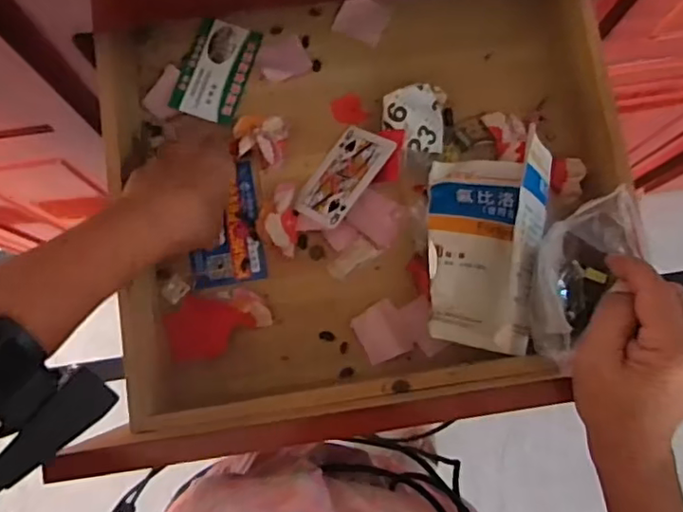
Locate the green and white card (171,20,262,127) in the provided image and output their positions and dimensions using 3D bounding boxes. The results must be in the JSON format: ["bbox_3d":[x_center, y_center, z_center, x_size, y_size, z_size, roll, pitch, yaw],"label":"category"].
[{"bbox_3d":[-0.106,-0.158,0.496,0.053,0.005,0.087,16,80,2],"label":"green and white card"}]

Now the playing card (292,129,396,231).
[{"bbox_3d":[0.001,-0.064,0.469,0.054,0.005,0.085,33,84,38],"label":"playing card"}]

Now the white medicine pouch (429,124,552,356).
[{"bbox_3d":[0.100,-0.014,0.407,0.075,0.070,0.152,12,80,1],"label":"white medicine pouch"}]

